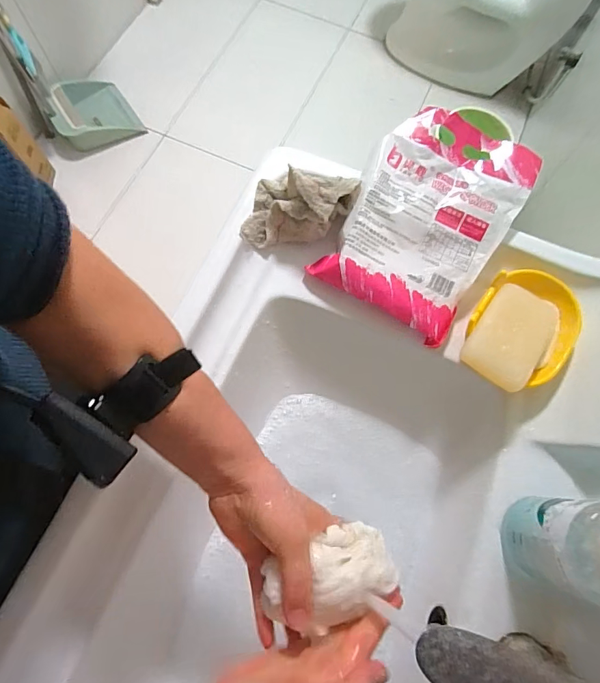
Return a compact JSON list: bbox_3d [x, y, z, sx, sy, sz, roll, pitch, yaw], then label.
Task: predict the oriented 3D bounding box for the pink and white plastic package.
[{"bbox_3d":[0.142,-0.143,0.475,0.164,0.054,0.245,30,73,8],"label":"pink and white plastic package"}]

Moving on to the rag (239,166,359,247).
[{"bbox_3d":[-0.001,-0.152,0.466,0.126,0.065,0.060,-8,72,-5],"label":"rag"}]

